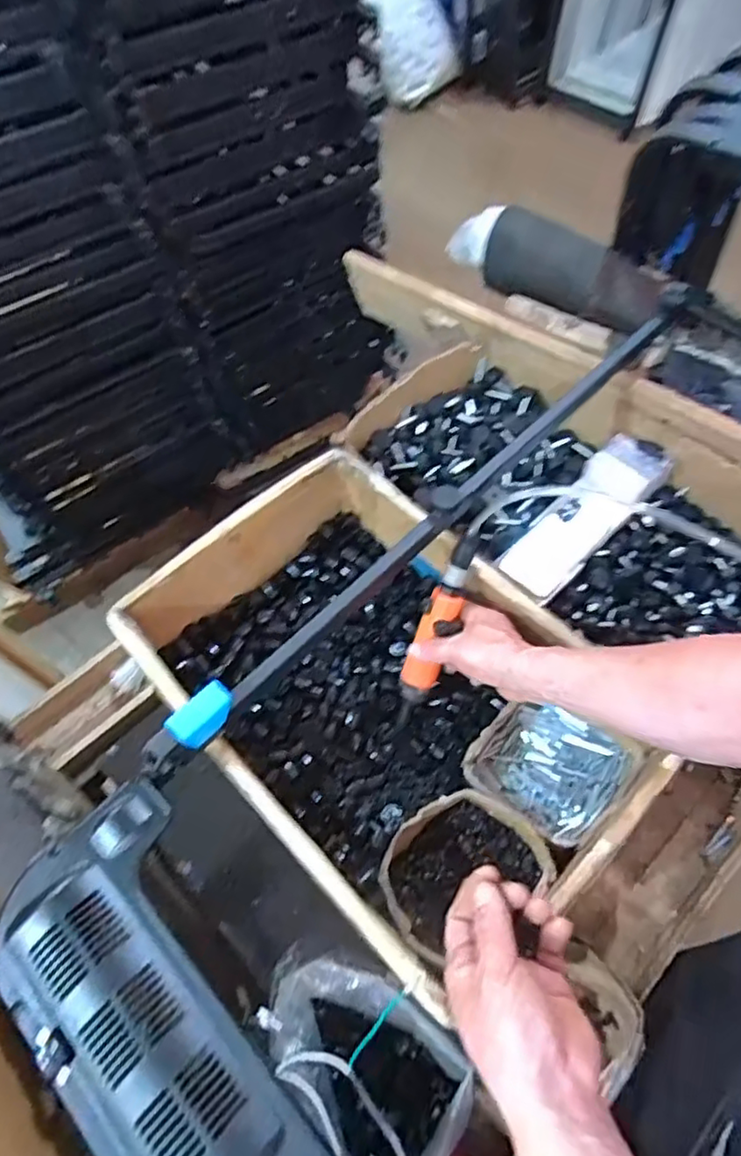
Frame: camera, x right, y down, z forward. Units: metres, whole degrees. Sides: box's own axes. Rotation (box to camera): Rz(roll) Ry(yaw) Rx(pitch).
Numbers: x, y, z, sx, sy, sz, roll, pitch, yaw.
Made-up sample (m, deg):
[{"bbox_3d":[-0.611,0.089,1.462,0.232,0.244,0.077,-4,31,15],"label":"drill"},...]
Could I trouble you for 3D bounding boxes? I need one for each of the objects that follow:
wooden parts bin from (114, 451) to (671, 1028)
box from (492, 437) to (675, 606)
[{"bbox_3d":[0.019,0.133,0.720,0.527,0.170,0.355,38,69,21],"label":"wooden parts bin"},{"bbox_3d":[0.276,-0.081,0.840,0.268,0.041,0.089,-45,67,-6],"label":"box"}]

